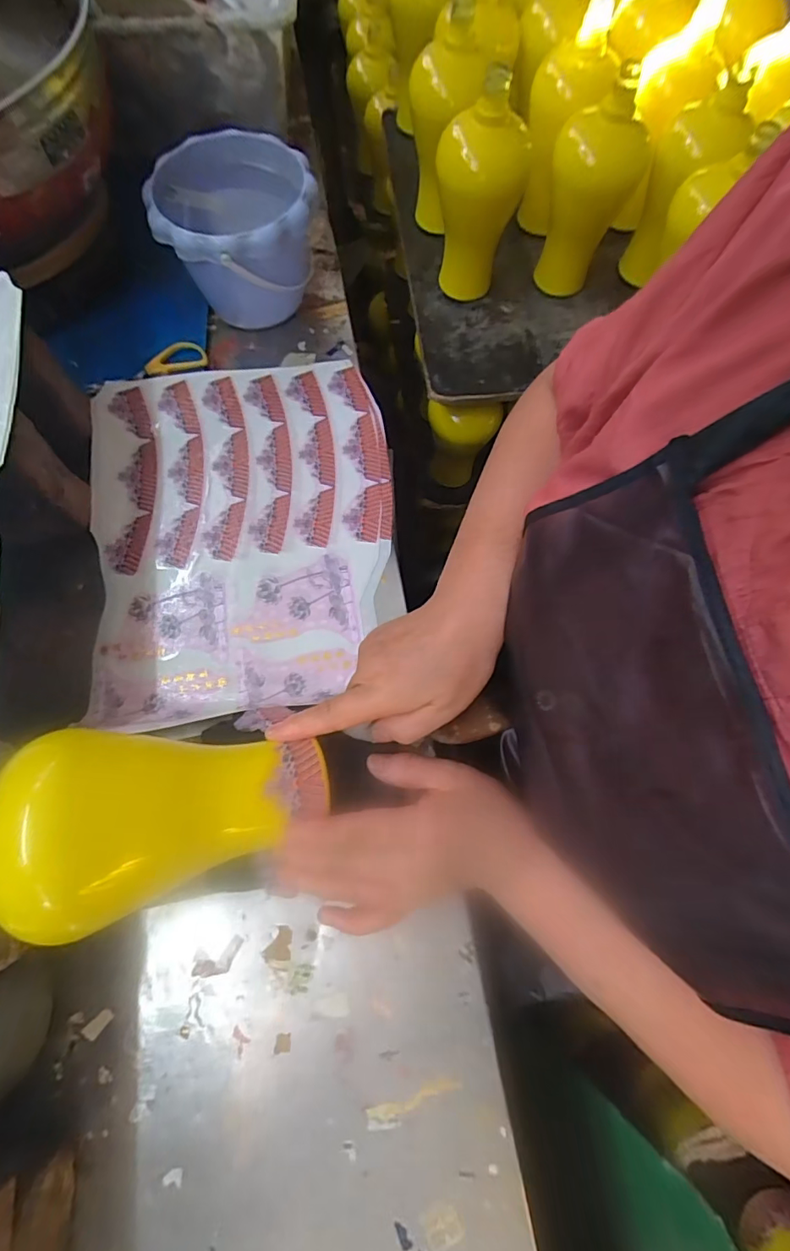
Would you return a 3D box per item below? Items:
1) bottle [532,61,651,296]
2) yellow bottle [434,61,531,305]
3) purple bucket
[{"bbox_3d":[0.224,-0.495,0.589,0.094,0.201,0.101,21,71,4],"label":"bottle"},{"bbox_3d":[0.093,-0.481,0.589,0.100,0.218,0.103,12,70,1],"label":"yellow bottle"},{"bbox_3d":[-0.156,-0.387,0.515,0.144,0.120,0.150,0,72,0],"label":"purple bucket"}]

